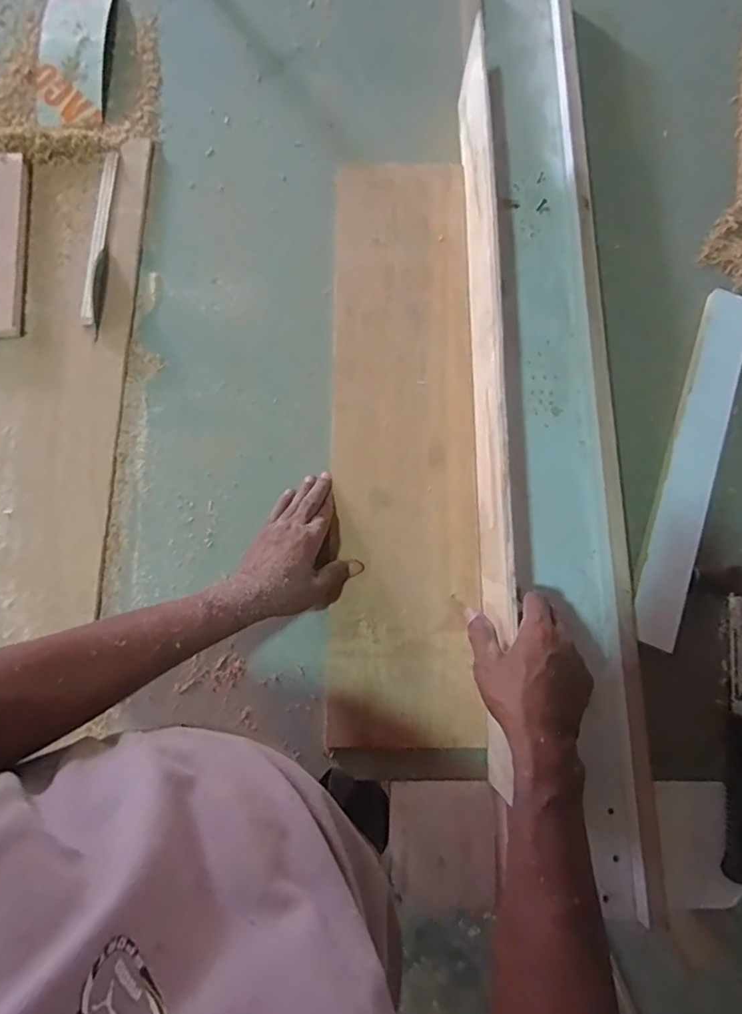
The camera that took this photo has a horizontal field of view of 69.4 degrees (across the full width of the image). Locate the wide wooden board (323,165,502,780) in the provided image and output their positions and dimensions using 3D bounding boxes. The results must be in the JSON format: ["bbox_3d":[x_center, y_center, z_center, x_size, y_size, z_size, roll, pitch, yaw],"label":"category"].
[{"bbox_3d":[0.042,-0.092,0.641,0.180,0.015,0.744,0,76,-1],"label":"wide wooden board"}]

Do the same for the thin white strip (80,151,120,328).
[{"bbox_3d":[-0.339,-0.340,0.669,0.016,0.009,0.250,1,76,-1],"label":"thin white strip"}]

